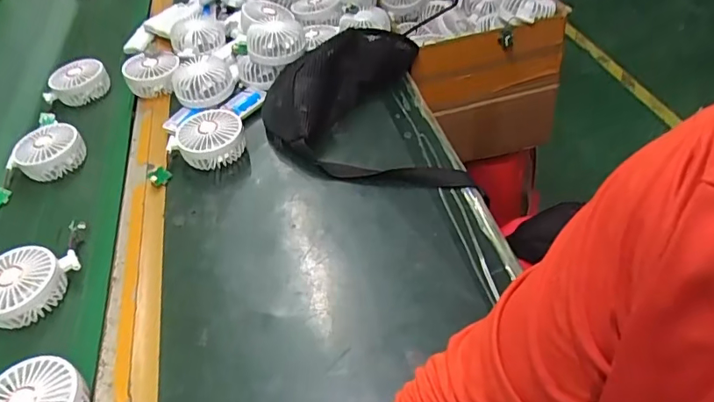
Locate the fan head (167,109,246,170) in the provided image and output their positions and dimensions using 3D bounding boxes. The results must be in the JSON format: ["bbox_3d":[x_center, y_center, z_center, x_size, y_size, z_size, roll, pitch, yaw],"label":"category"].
[{"bbox_3d":[-0.205,-0.084,0.689,0.100,0.050,0.092,-21,48,-13],"label":"fan head"}]

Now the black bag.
[{"bbox_3d":[-0.002,-0.123,0.686,0.242,0.098,0.282,-11,46,-3],"label":"black bag"}]

